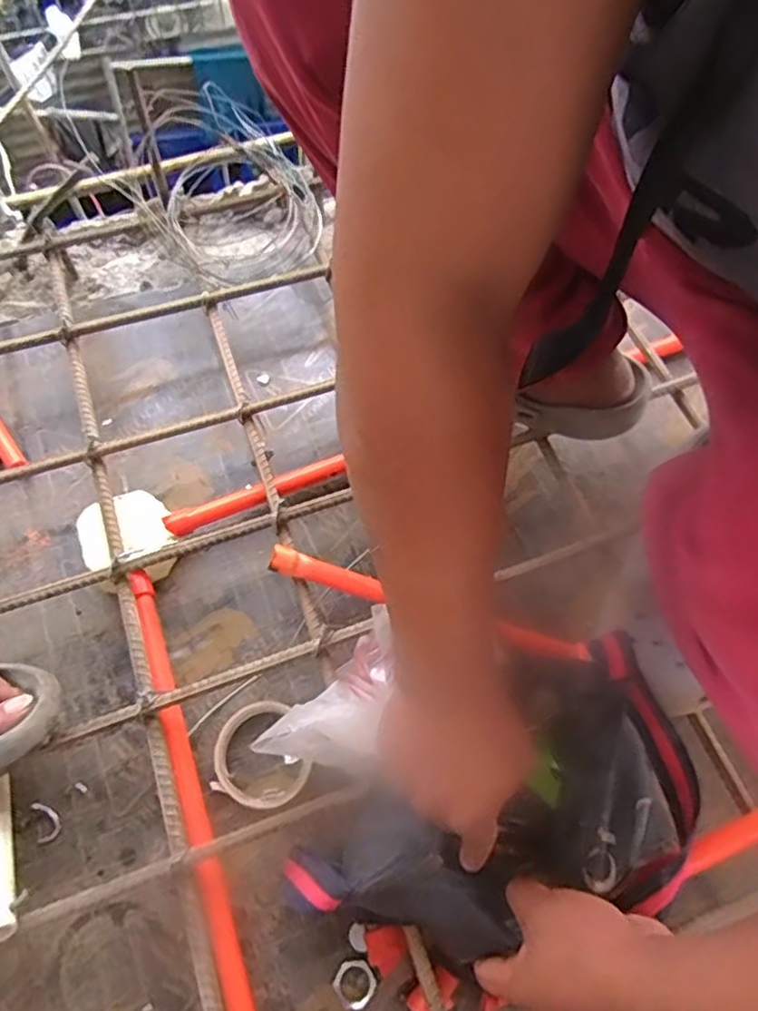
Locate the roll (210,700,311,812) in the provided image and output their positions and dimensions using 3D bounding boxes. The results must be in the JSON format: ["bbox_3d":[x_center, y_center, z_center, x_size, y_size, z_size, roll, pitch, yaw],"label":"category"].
[{"bbox_3d":[-0.107,0.229,0.609,0.087,0.023,0.094,1,65,-1],"label":"roll"}]

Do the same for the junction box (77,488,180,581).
[{"bbox_3d":[-0.253,0.035,0.672,0.088,0.062,0.089,-26,68,-13],"label":"junction box"}]

